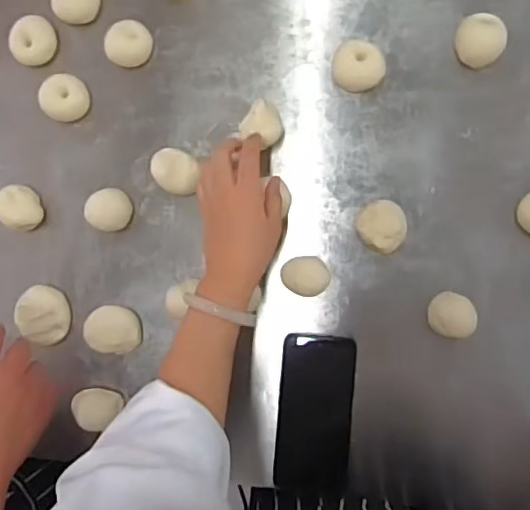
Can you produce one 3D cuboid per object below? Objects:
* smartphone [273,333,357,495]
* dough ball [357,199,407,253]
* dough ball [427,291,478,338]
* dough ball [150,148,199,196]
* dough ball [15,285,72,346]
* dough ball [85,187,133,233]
[{"bbox_3d":[0.053,0.167,0.596,0.077,0.007,0.163,4,91,2],"label":"smartphone"},{"bbox_3d":[0.121,-0.031,0.584,0.049,0.027,0.051,0,92,6],"label":"dough ball"},{"bbox_3d":[0.191,0.060,0.577,0.047,0.023,0.042,13,93,5],"label":"dough ball"},{"bbox_3d":[-0.095,-0.089,0.606,0.051,0.026,0.045,12,93,6],"label":"dough ball"},{"bbox_3d":[-0.243,0.066,0.623,0.052,0.027,0.064,-6,91,6],"label":"dough ball"},{"bbox_3d":[-0.169,-0.049,0.614,0.045,0.021,0.045,0,92,6],"label":"dough ball"}]

